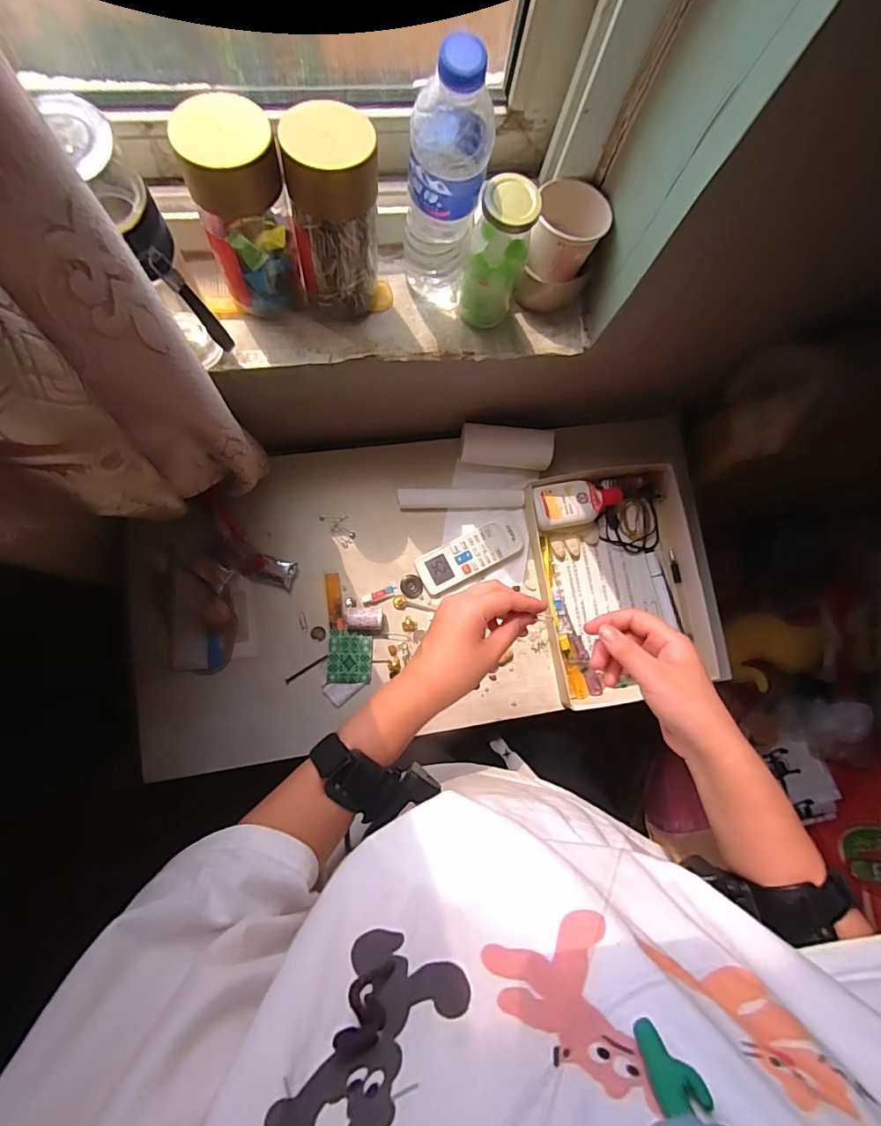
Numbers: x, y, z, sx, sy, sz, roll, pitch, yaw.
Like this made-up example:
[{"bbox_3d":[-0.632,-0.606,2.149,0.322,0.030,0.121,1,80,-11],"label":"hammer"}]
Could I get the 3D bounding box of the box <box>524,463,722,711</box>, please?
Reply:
[{"bbox_3d":[0.251,0.025,0.691,0.227,0.045,0.314,-10,83,-8],"label":"box"}]

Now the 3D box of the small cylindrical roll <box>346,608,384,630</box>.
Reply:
[{"bbox_3d":[-0.098,0.073,0.649,0.048,0.023,0.029,1,82,-7],"label":"small cylindrical roll"}]

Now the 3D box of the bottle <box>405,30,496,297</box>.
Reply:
[{"bbox_3d":[0.003,-0.311,0.421,0.061,0.219,0.054,4,81,-7],"label":"bottle"}]

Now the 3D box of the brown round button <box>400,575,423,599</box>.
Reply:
[{"bbox_3d":[-0.039,0.032,0.673,0.030,0.004,0.032,-6,83,-8],"label":"brown round button"}]

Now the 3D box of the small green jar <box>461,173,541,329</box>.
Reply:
[{"bbox_3d":[0.051,-0.280,0.461,0.051,0.127,0.051,1,82,-7],"label":"small green jar"}]

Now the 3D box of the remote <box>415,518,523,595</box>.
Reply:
[{"bbox_3d":[0.042,-0.013,0.683,0.150,0.018,0.054,-26,86,-10],"label":"remote"}]

